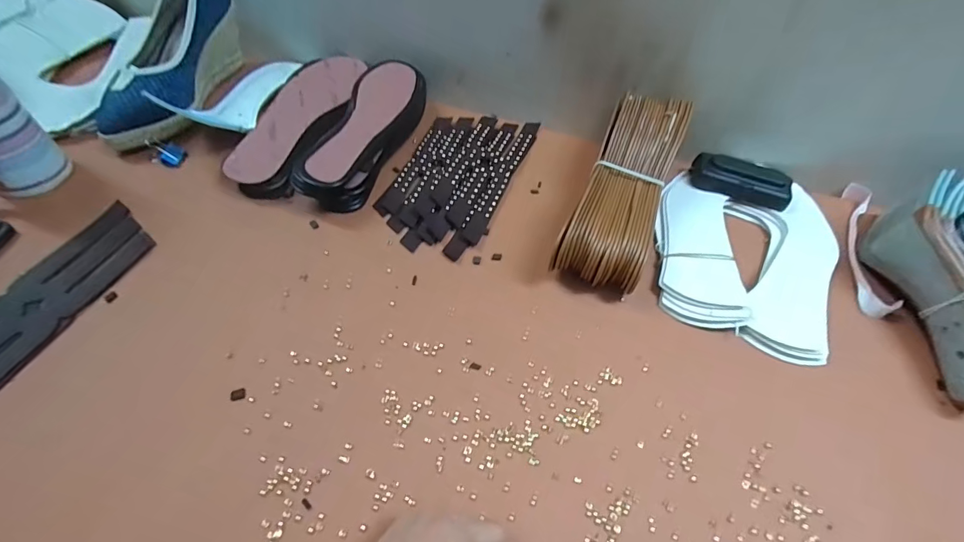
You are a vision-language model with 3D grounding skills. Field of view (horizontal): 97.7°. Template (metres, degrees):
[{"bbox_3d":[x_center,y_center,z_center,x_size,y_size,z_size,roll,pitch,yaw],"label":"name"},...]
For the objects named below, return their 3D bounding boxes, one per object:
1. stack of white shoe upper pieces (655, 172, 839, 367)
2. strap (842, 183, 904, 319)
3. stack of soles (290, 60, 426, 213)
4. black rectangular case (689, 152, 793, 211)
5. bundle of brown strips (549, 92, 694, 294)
[{"bbox_3d":[0.276,-0.021,0.444,0.178,0.015,0.213,20,58,9],"label":"stack of white shoe upper pieces"},{"bbox_3d":[0.425,-0.031,0.470,0.035,0.018,0.193,18,57,8],"label":"strap"},{"bbox_3d":[-0.130,-0.157,0.478,0.069,0.052,0.220,16,57,6],"label":"stack of soles"},{"bbox_3d":[0.301,-0.105,0.487,0.106,0.030,0.043,23,58,10],"label":"black rectangular case"},{"bbox_3d":[0.146,-0.084,0.438,0.077,0.079,0.223,21,58,10],"label":"bundle of brown strips"}]

